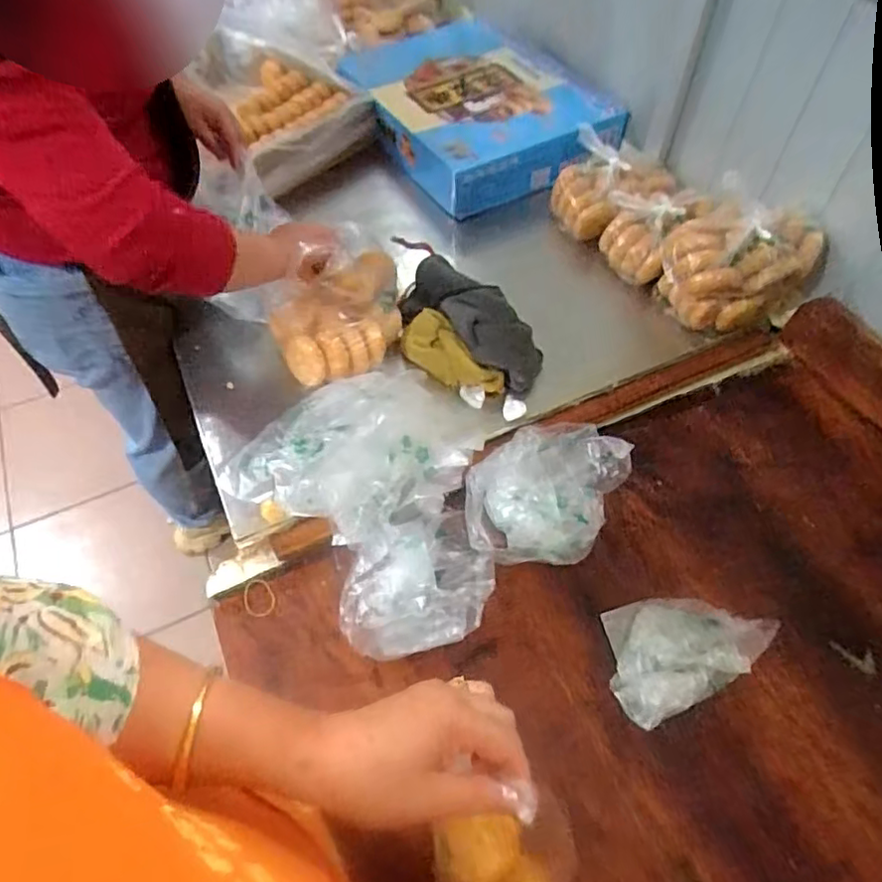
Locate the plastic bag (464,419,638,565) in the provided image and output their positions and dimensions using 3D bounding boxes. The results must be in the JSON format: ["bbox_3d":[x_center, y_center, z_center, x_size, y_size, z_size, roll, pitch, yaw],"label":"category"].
[{"bbox_3d":[0.121,0.056,0.714,0.156,0.049,0.213,27,60,18],"label":"plastic bag"}]

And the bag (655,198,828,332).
[{"bbox_3d":[0.395,-0.215,0.796,0.198,0.142,0.100,5,56,4],"label":"bag"}]

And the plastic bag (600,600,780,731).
[{"bbox_3d":[0.255,0.212,0.642,0.191,0.045,0.112,-20,58,-13],"label":"plastic bag"}]

